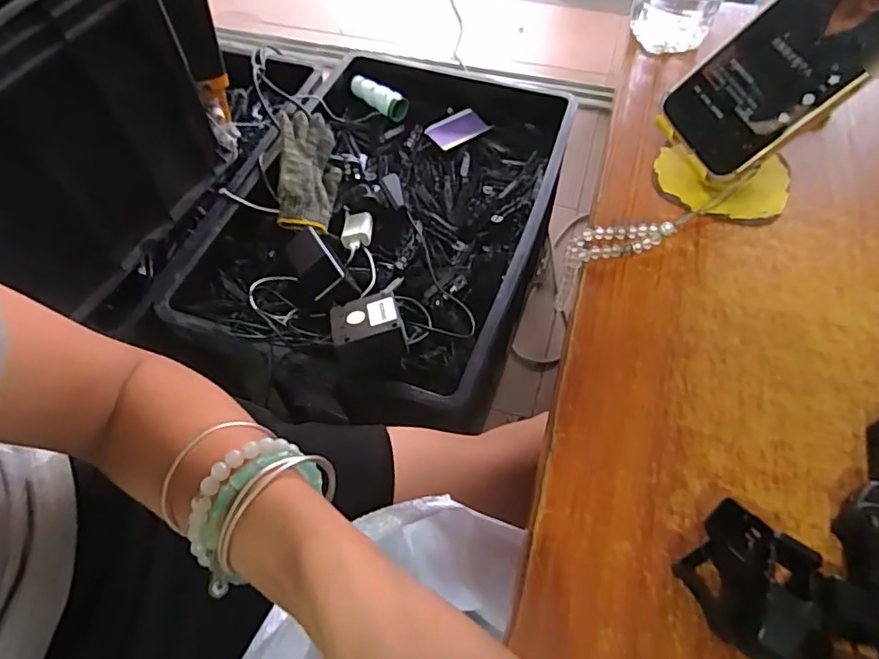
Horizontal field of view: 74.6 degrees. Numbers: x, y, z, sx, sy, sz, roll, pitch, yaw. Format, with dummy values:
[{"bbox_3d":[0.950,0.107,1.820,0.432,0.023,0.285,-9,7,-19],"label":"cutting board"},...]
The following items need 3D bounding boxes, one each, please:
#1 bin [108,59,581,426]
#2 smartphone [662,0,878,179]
[{"bbox_3d":[-0.077,-0.187,0.824,0.433,0.117,0.588,14,58,10],"label":"bin"},{"bbox_3d":[0.217,-0.167,0.335,0.010,0.164,0.076,17,43,-43],"label":"smartphone"}]

